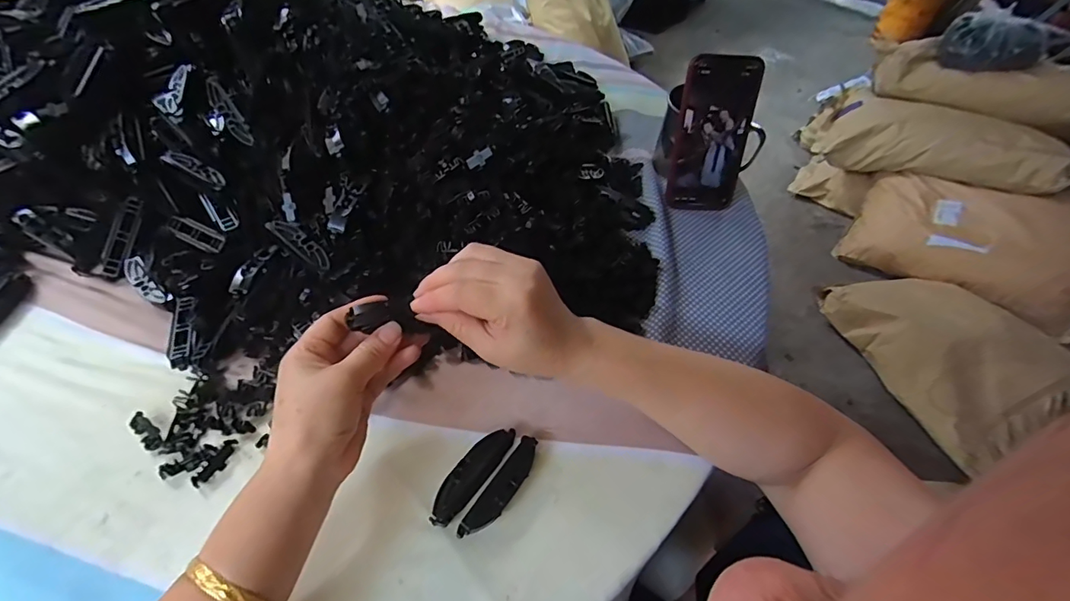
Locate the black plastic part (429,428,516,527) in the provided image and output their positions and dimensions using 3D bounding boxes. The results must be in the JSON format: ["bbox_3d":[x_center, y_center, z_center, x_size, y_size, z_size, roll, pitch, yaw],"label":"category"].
[{"bbox_3d":[-0.044,0.120,0.346,0.022,0.007,0.080,30,54,19],"label":"black plastic part"}]

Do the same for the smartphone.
[{"bbox_3d":[0.188,-0.175,0.523,0.075,0.155,0.015,1,30,0],"label":"smartphone"}]

